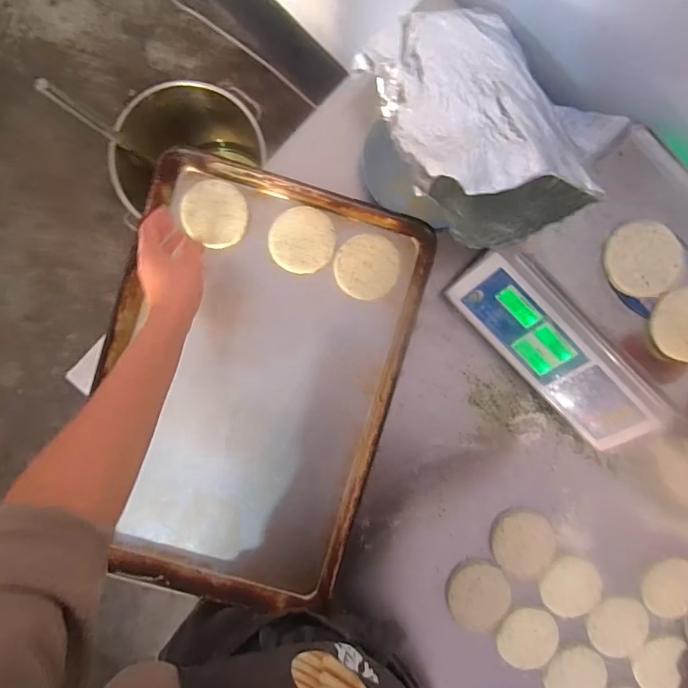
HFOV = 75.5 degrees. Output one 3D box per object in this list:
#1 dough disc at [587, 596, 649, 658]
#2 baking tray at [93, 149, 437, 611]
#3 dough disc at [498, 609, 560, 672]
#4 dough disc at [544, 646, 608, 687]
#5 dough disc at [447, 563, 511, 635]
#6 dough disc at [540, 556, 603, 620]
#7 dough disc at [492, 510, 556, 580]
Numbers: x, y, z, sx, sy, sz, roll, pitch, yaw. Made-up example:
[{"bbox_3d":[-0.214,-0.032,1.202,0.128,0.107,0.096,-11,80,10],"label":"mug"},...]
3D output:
[{"bbox_3d":[0.429,0.441,0.692,0.092,0.008,0.088,0,92,-3],"label":"dough disc"},{"bbox_3d":[-0.144,0.054,0.660,0.404,0.071,0.603,16,91,-3],"label":"baking tray"},{"bbox_3d":[0.283,0.451,0.680,0.092,0.013,0.084,0,92,-3],"label":"dough disc"},{"bbox_3d":[0.362,0.521,0.693,0.091,0.008,0.092,0,92,-3],"label":"dough disc"},{"bbox_3d":[0.206,0.387,0.680,0.090,0.014,0.099,0,92,-3],"label":"dough disc"},{"bbox_3d":[0.355,0.380,0.693,0.090,0.006,0.093,0,92,-3],"label":"dough disc"},{"bbox_3d":[0.278,0.310,0.687,0.098,0.013,0.096,0,92,-3],"label":"dough disc"}]

